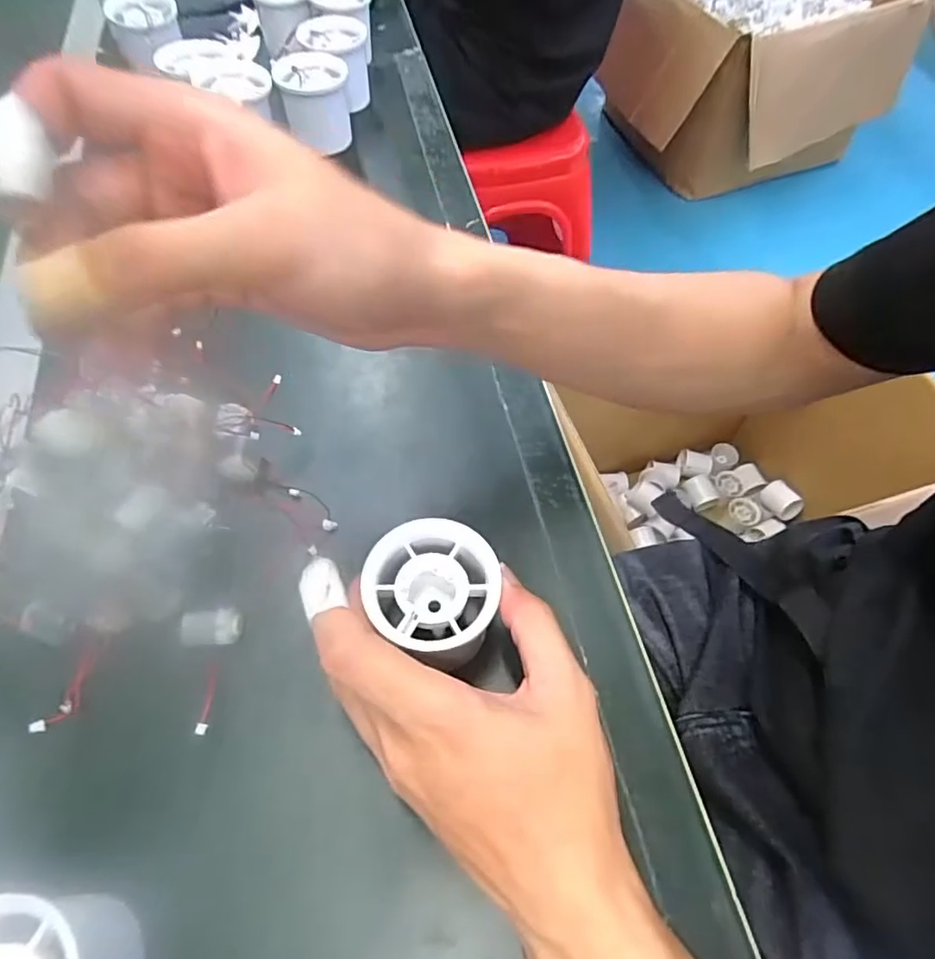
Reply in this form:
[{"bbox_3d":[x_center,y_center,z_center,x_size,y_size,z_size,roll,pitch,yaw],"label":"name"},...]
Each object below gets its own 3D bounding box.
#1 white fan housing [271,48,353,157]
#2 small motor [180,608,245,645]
[{"bbox_3d":[-0.122,-0.305,0.473,0.053,0.051,0.051,-20,61,-12],"label":"white fan housing"},{"bbox_3d":[-0.117,0.068,0.268,0.024,0.010,0.016,-5,59,-4],"label":"small motor"}]

